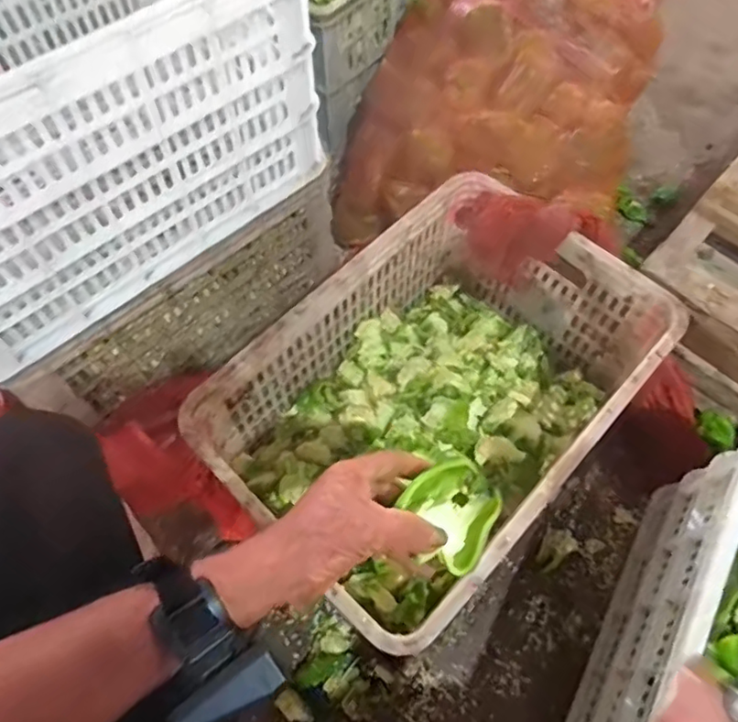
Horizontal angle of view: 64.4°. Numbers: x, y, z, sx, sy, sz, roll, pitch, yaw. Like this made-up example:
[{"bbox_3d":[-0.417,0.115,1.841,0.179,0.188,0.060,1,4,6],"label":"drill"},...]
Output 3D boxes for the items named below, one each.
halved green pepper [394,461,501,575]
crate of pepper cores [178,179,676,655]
[{"bbox_3d":[0.065,0.110,0.432,0.066,0.029,0.067,-40,70,-18],"label":"halved green pepper"},{"bbox_3d":[0.088,0.047,0.770,0.357,0.216,0.533,41,70,18],"label":"crate of pepper cores"}]

